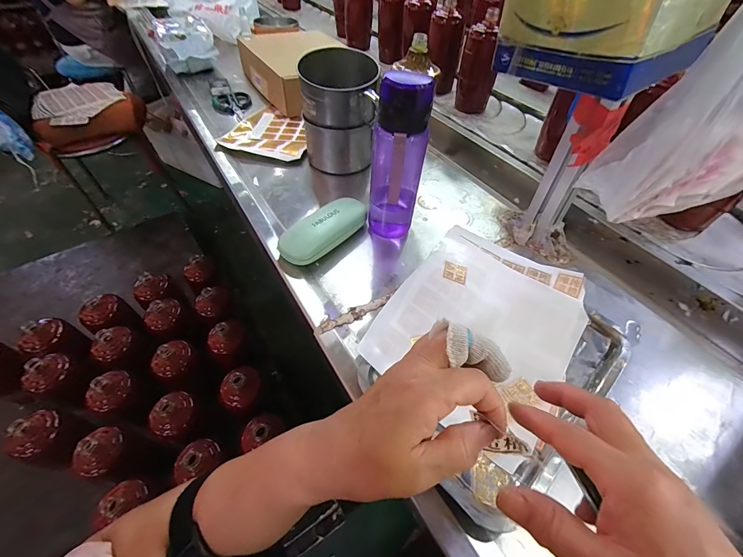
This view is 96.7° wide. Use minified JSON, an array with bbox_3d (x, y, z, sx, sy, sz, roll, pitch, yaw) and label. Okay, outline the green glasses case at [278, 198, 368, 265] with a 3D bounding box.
[{"bbox_3d":[-0.072,-0.074,0.505,0.051,0.047,0.157,36,61,26],"label":"green glasses case"}]

